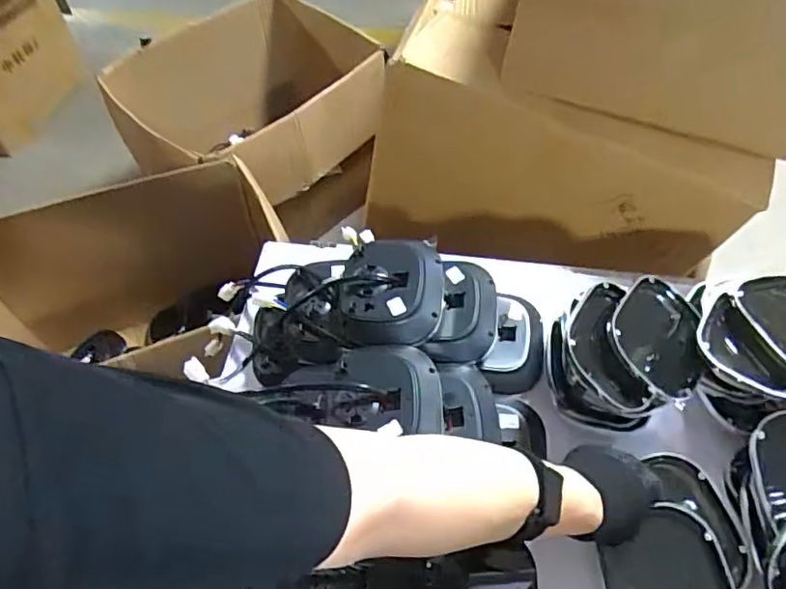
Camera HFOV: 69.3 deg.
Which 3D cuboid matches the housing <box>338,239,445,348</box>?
[{"bbox_3d":[-0.001,-0.007,0.646,0.116,0.036,0.138,4,55,2],"label":"housing"}]

